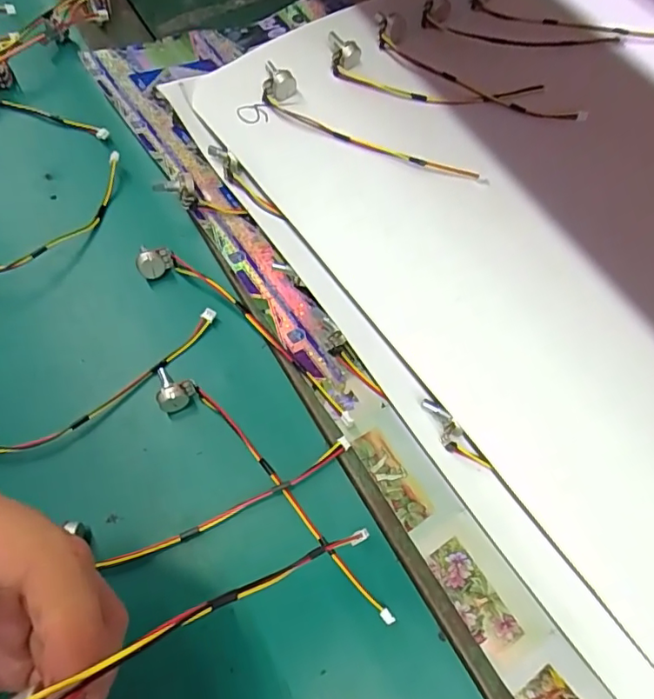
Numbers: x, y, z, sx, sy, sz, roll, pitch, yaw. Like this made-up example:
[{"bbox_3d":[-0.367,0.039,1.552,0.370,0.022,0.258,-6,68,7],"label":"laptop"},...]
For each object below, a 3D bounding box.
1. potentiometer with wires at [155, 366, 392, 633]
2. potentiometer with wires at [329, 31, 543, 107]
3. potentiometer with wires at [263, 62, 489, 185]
[{"bbox_3d":[-0.031,0.068,0.274,0.179,0.017,0.021,39,71,15],"label":"potentiometer with wires"},{"bbox_3d":[0.072,-0.180,0.349,0.144,0.028,0.027,10,66,4],"label":"potentiometer with wires"},{"bbox_3d":[0.025,-0.138,0.330,0.159,0.022,0.024,29,69,12],"label":"potentiometer with wires"}]

